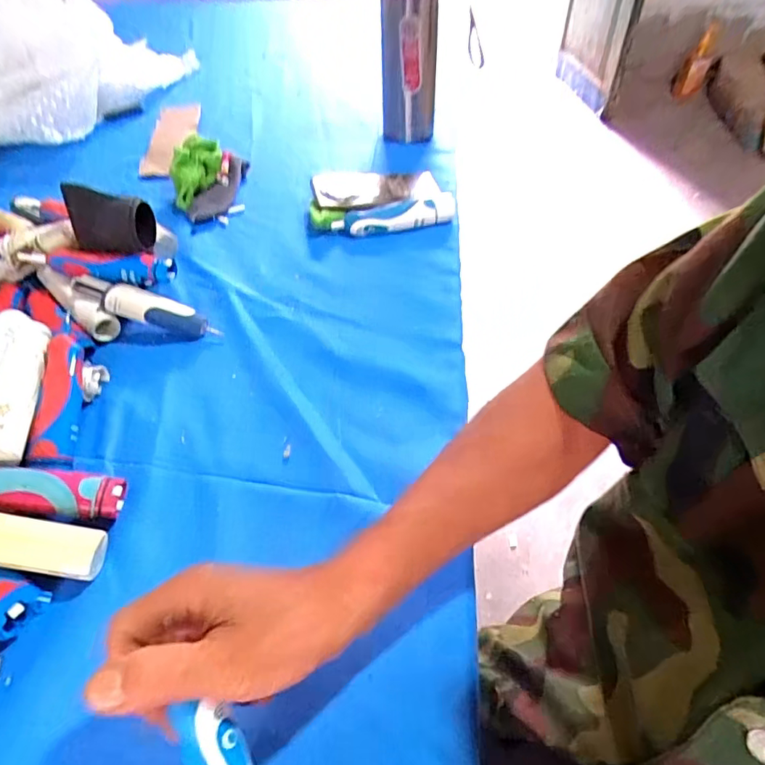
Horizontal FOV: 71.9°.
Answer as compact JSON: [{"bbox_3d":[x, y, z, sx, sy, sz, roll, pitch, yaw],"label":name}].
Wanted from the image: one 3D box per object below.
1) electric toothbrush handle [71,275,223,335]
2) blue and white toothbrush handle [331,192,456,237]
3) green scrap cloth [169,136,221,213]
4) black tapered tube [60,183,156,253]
[{"bbox_3d":[-0.241,-0.076,0.538,0.149,0.020,0.032,18,52,-3],"label":"electric toothbrush handle"},{"bbox_3d":[0.016,-0.205,0.648,0.147,0.036,0.032,-11,51,-6],"label":"blue and white toothbrush handle"},{"bbox_3d":[-0.245,-0.280,0.698,0.073,0.049,0.080,-16,53,-12],"label":"green scrap cloth"},{"bbox_3d":[-0.283,-0.168,0.547,0.082,0.060,0.049,6,51,8],"label":"black tapered tube"}]

